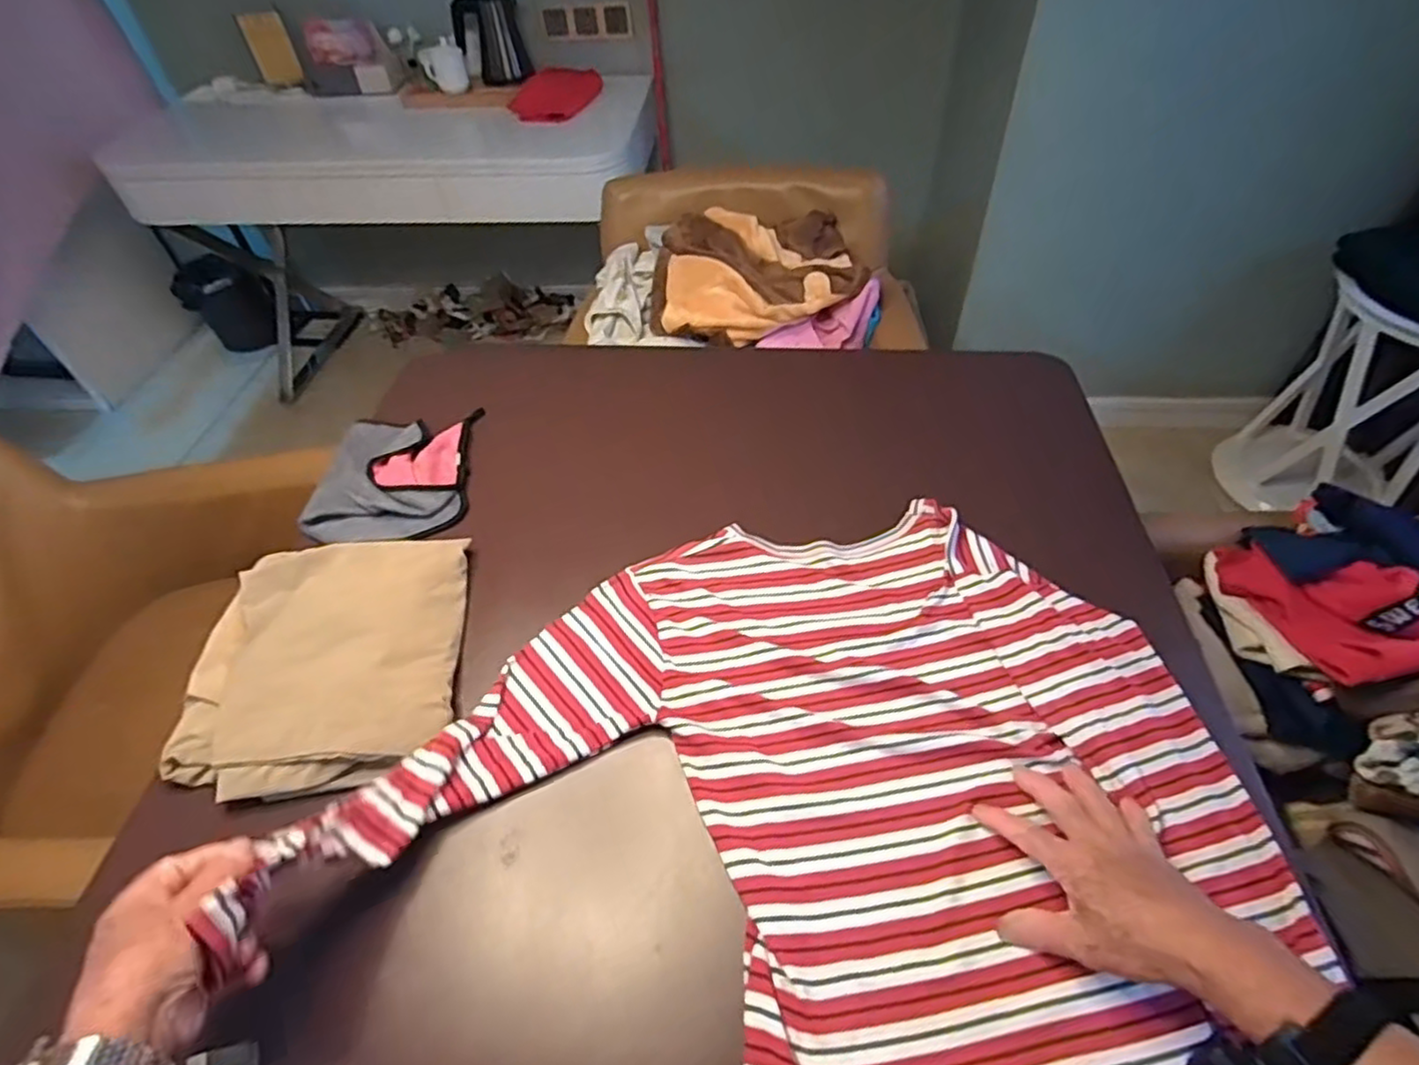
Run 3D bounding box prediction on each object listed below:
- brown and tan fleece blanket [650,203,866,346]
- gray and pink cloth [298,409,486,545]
[{"bbox_3d":[0.084,-0.496,1.313,0.388,0.125,0.268,-1,50,-1],"label":"brown and tan fleece blanket"},{"bbox_3d":[-0.397,-0.076,0.862,0.180,0.023,0.217,-6,50,-5],"label":"gray and pink cloth"}]

